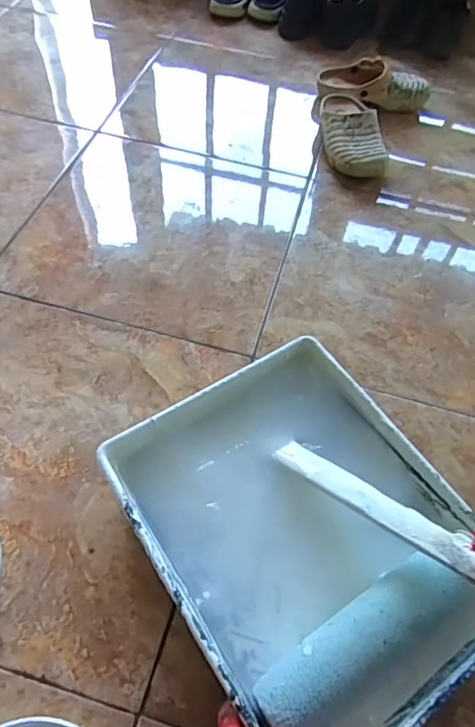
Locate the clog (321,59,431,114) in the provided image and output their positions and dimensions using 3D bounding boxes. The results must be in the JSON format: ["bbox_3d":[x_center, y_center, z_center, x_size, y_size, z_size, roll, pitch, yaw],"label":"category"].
[{"bbox_3d":[0.271,-0.550,0.988,0.220,0.073,0.117,14,57,5],"label":"clog"}]

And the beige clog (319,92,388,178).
[{"bbox_3d":[0.203,-0.419,0.903,0.098,0.066,0.221,-2,57,-5],"label":"beige clog"}]

